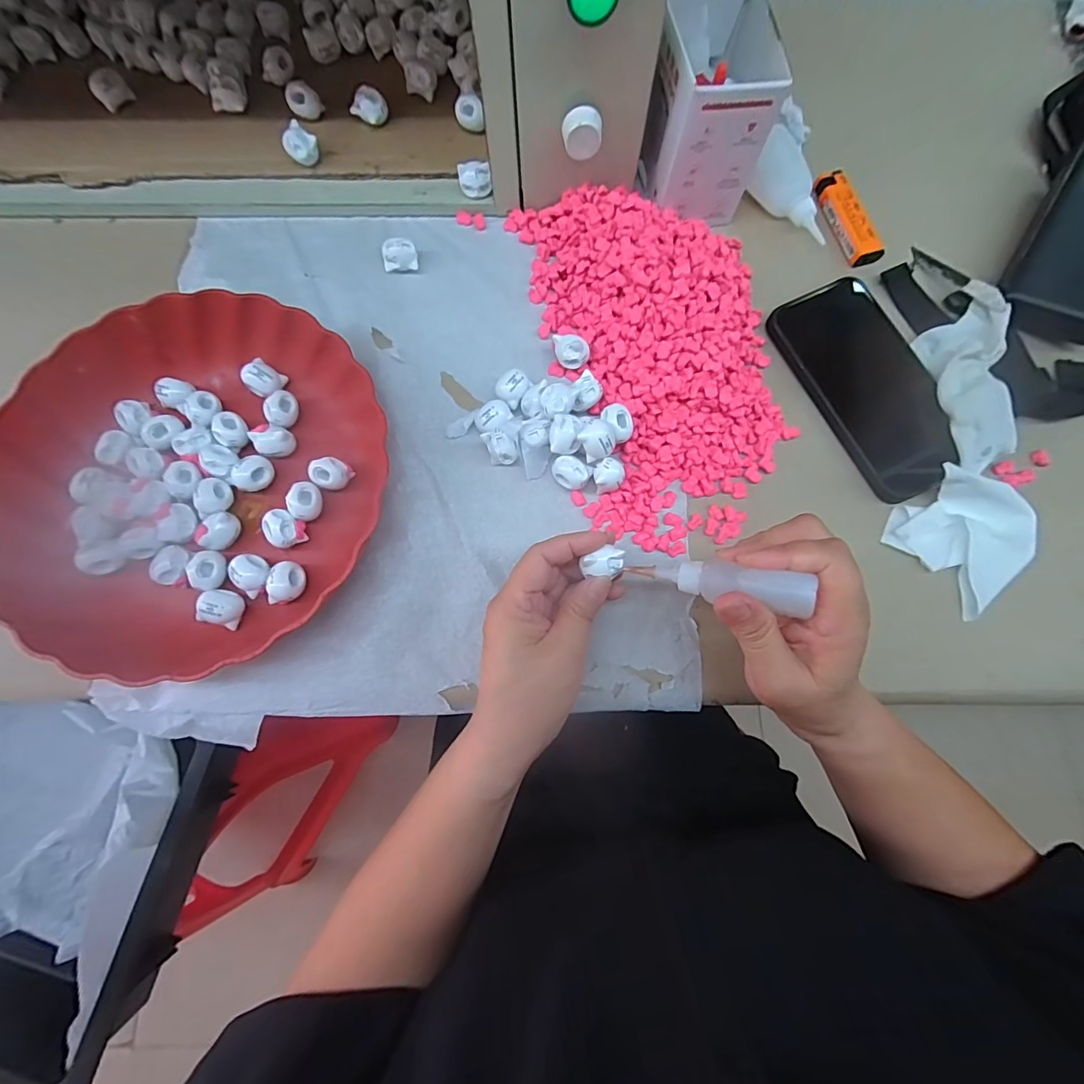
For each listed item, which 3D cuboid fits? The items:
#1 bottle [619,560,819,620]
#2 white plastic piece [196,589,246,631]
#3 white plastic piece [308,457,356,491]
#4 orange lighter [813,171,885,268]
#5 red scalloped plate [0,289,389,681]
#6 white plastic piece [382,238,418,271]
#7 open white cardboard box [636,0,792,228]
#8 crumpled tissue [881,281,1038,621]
[{"bbox_3d":[0.087,0.020,0.242,0.089,0.018,0.017,7,74,39],"label":"bottle"},{"bbox_3d":[-0.202,0.041,0.300,0.021,0.015,0.022,15,77,3],"label":"white plastic piece"},{"bbox_3d":[-0.142,-0.046,0.323,0.022,0.020,0.022,28,78,6],"label":"white plastic piece"},{"bbox_3d":[0.237,-0.253,0.370,0.020,0.010,0.082,-16,78,-4],"label":"orange lighter"},{"bbox_3d":[-0.225,-0.042,0.305,0.224,0.041,0.233,0,77,-1],"label":"red scalloped plate"},{"bbox_3d":[-0.107,-0.217,0.364,0.024,0.018,0.016,-2,77,-1],"label":"white plastic piece"},{"bbox_3d":[0.113,-0.302,0.340,0.076,0.099,0.089,2,77,0],"label":"open white cardboard box"},{"bbox_3d":[0.292,-0.070,0.319,0.081,0.028,0.228,16,77,3],"label":"crumpled tissue"}]

